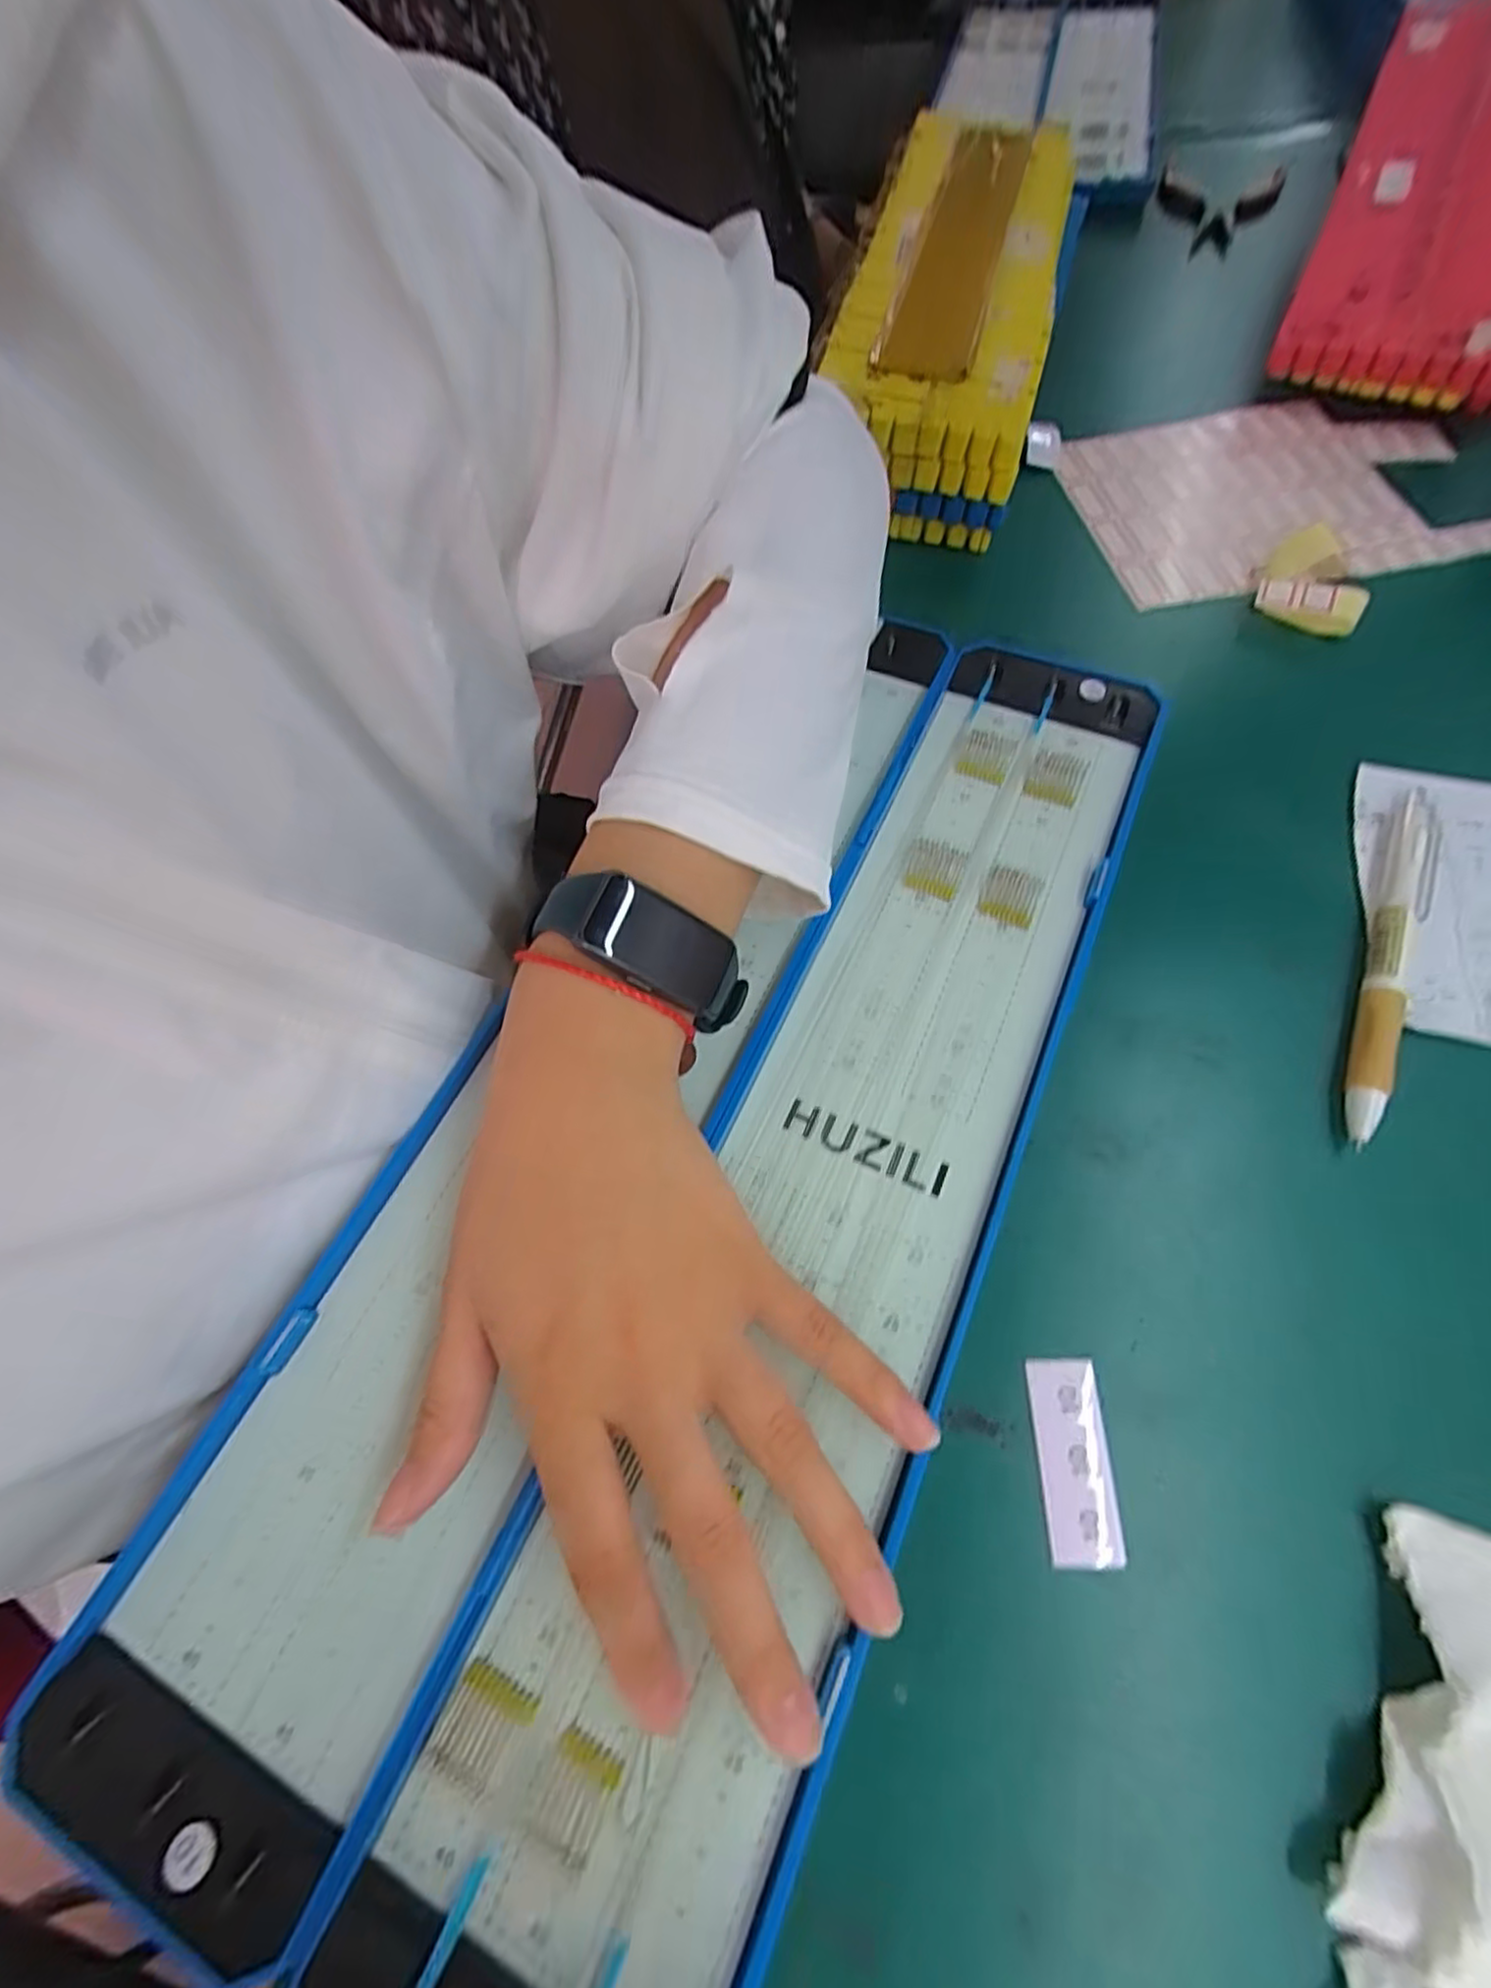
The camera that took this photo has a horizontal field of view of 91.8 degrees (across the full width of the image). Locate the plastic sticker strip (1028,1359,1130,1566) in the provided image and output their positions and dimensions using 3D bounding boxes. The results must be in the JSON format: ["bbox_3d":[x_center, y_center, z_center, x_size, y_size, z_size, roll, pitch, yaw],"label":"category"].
[{"bbox_3d":[0.087,0.124,0.192,0.018,0.004,0.046,-2,63,3],"label":"plastic sticker strip"}]

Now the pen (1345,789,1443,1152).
[{"bbox_3d":[0.217,-0.014,0.243,0.017,0.011,0.139,27,68,16],"label":"pen"}]

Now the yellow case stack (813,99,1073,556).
[{"bbox_3d":[0.114,-0.376,0.395,0.101,0.057,0.333,13,65,10],"label":"yellow case stack"}]

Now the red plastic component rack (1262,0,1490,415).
[{"bbox_3d":[0.372,-0.420,0.373,0.116,0.033,0.283,23,78,11],"label":"red plastic component rack"}]

